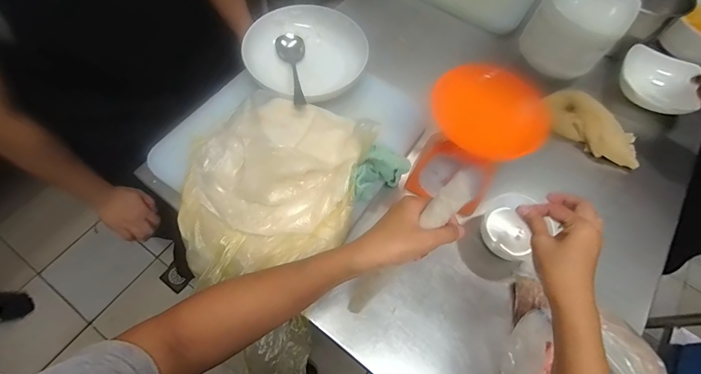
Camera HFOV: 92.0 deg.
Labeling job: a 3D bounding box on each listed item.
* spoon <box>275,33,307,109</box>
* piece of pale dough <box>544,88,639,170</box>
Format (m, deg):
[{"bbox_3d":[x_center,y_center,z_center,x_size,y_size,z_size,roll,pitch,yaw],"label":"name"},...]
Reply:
[{"bbox_3d":[-0.099,-0.209,0.603,0.053,0.044,0.194,-9,65,-8],"label":"spoon"},{"bbox_3d":[0.453,-0.113,0.630,0.185,0.052,0.081,28,65,10],"label":"piece of pale dough"}]

